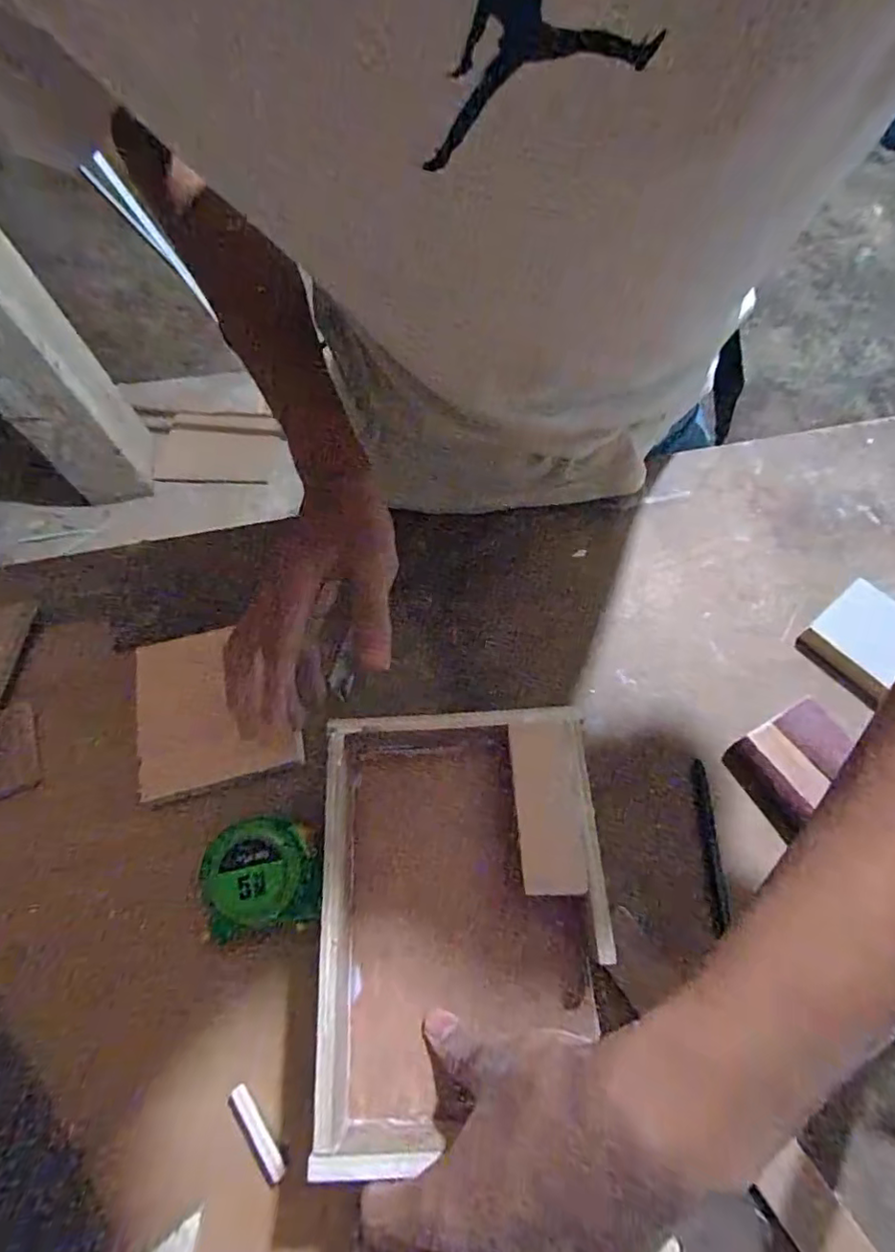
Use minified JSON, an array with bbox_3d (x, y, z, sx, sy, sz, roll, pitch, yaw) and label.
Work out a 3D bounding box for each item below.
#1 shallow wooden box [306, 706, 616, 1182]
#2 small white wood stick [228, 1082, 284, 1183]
[{"bbox_3d":[0.008,0.147,0.305,0.138,0.049,0.194,-4,65,1],"label":"shallow wooden box"},{"bbox_3d":[-0.107,0.283,0.325,0.011,0.005,0.049,-36,68,-13],"label":"small white wood stick"}]

